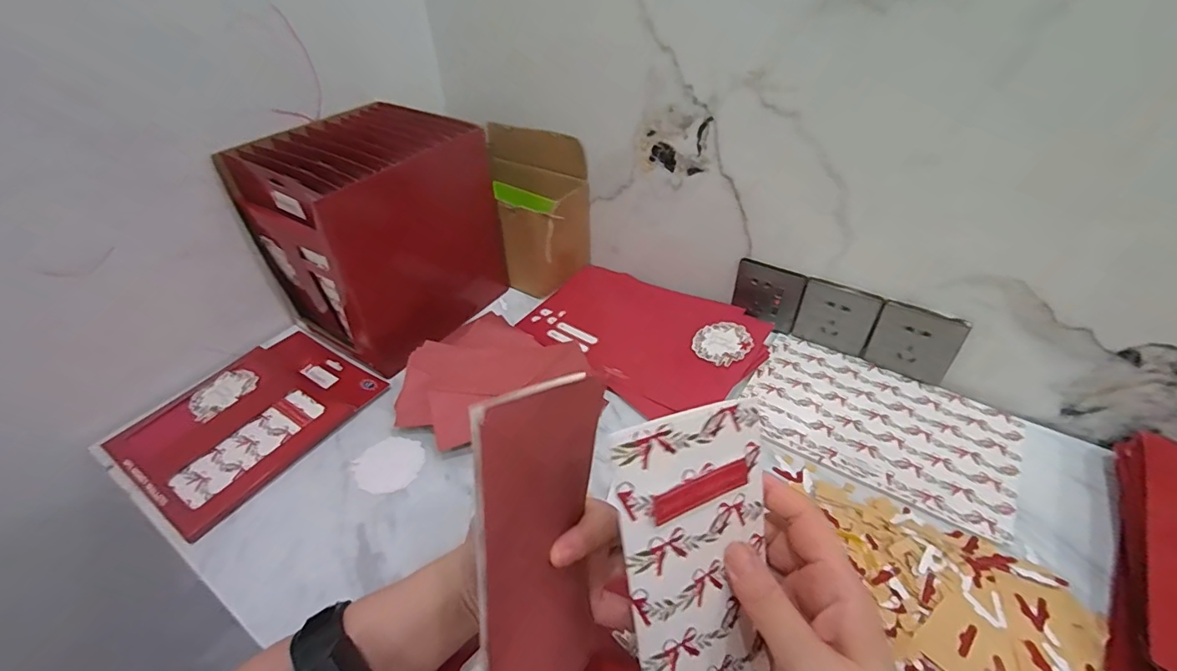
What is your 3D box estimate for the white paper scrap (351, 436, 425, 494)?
[{"bbox_3d":[-0.208,0.135,0.530,0.068,0.010,0.063,-1,41,1],"label":"white paper scrap"}]

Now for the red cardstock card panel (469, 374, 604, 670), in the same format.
[{"bbox_3d":[-0.021,0.114,0.263,0.009,0.177,0.106,4,8,29],"label":"red cardstock card panel"}]

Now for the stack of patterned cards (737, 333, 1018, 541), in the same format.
[{"bbox_3d":[0.311,0.092,0.552,0.259,0.006,0.173,24,47,26],"label":"stack of patterned cards"}]

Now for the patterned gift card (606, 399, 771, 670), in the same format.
[{"bbox_3d":[0.059,0.122,0.252,0.086,0.169,0.009,-13,9,-26],"label":"patterned gift card"}]

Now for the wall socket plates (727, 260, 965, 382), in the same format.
[{"bbox_3d":[0.299,-0.019,0.611,0.250,0.089,0.017,23,47,26],"label":"wall socket plates"}]

